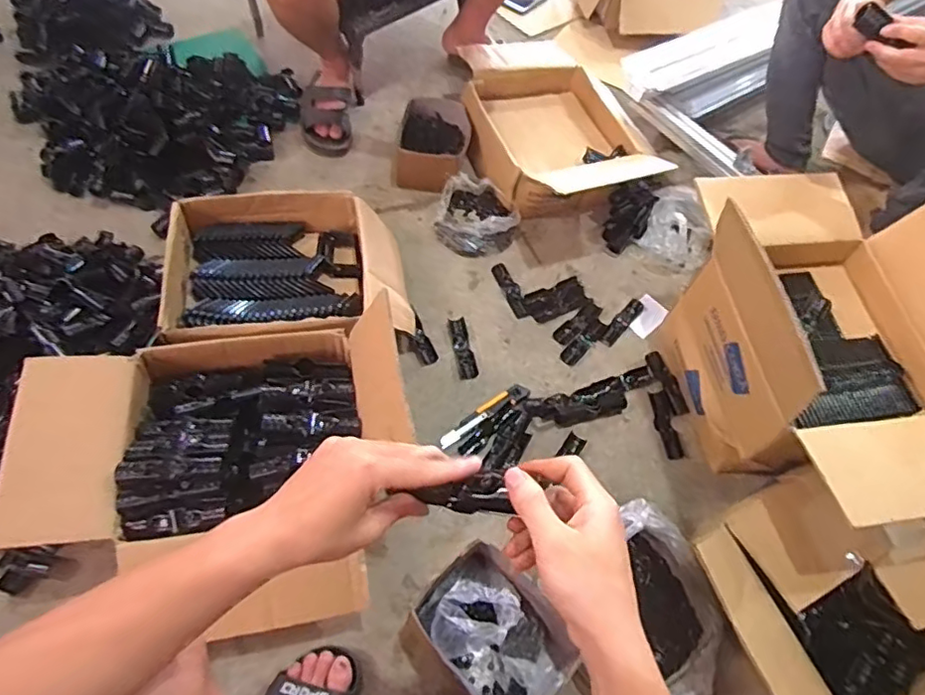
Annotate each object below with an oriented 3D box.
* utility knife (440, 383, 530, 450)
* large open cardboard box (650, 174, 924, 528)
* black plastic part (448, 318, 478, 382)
[{"bbox_3d":[0.036,0.115,1.021,0.182,0.022,0.034,-28,66,-22],"label":"utility knife"},{"bbox_3d":[0.558,0.002,0.945,0.336,0.376,0.541,-7,59,-12],"label":"large open cardboard box"},{"bbox_3d":[0.001,0.001,1.100,0.036,0.017,0.122,-8,60,-13],"label":"black plastic part"}]

